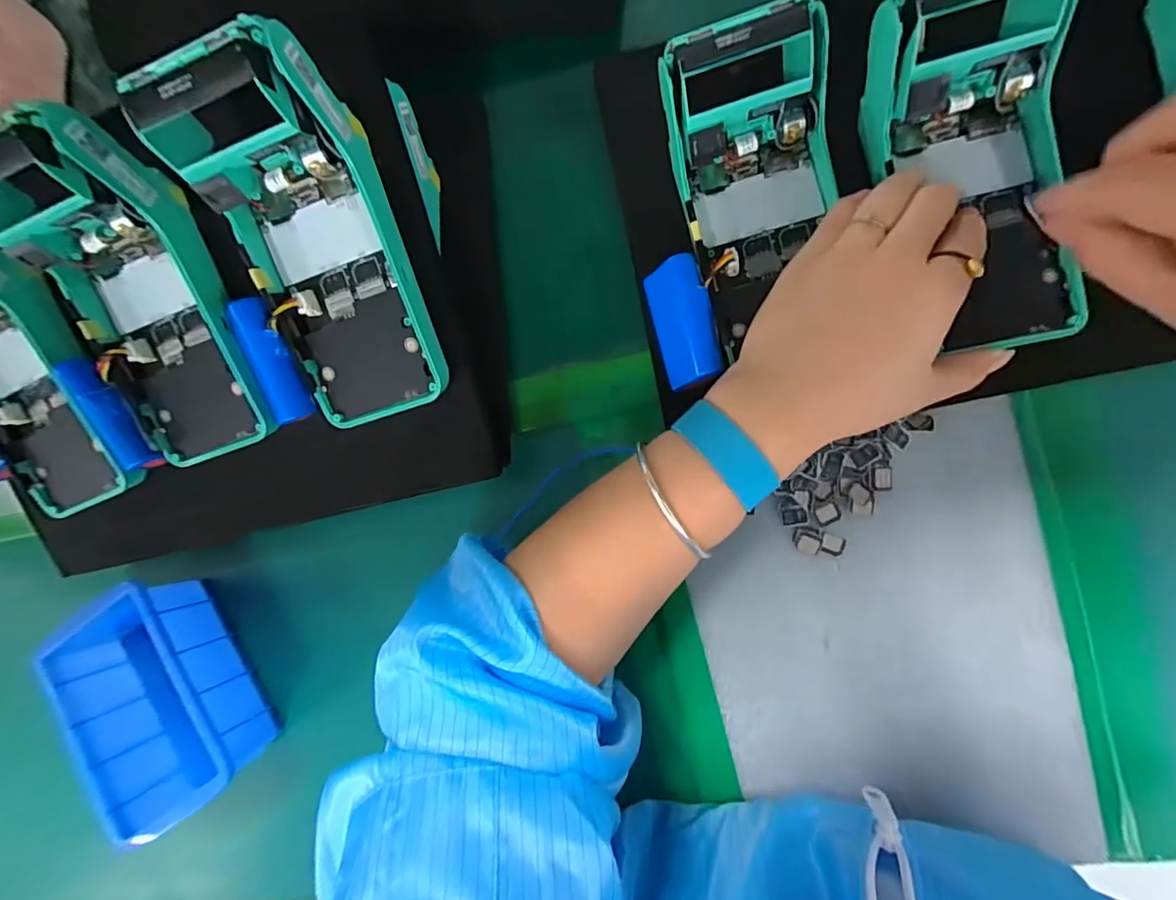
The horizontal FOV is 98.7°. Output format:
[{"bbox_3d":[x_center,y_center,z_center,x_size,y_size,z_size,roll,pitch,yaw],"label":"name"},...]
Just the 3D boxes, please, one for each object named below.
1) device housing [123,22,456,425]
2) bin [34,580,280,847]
[{"bbox_3d":[-0.136,-0.100,0.257,0.080,0.060,0.171,-13,122,5],"label":"device housing"},{"bbox_3d":[-0.280,0.166,0.332,0.095,0.071,0.136,-32,81,2],"label":"bin"}]

